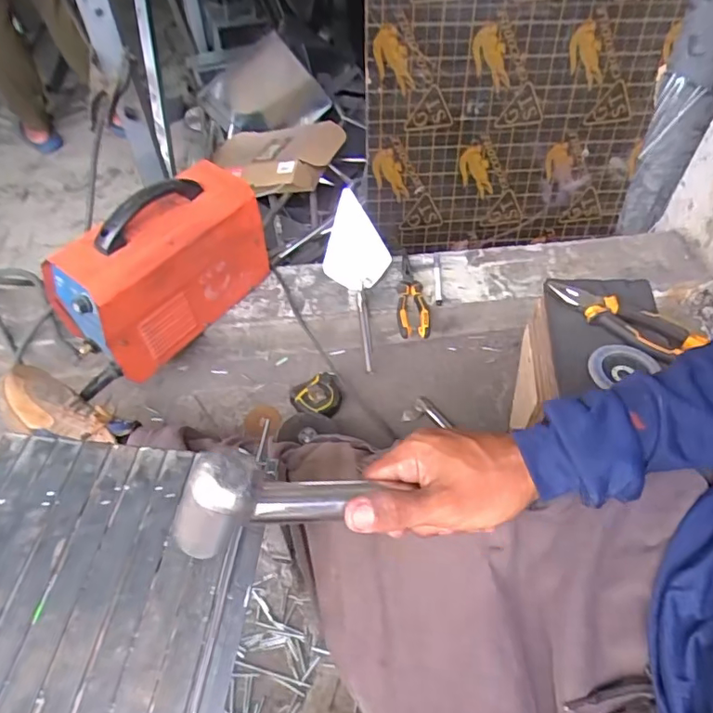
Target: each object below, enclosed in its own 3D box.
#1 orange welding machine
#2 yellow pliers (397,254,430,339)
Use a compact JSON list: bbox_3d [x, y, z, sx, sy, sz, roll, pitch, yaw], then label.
[{"bbox_3d":[-0.317,-0.159,0.870,0.152,0.219,0.323,32,58,23],"label":"orange welding machine"},{"bbox_3d":[0.105,-0.117,0.979,0.055,0.028,0.183,2,51,2],"label":"yellow pliers"}]

